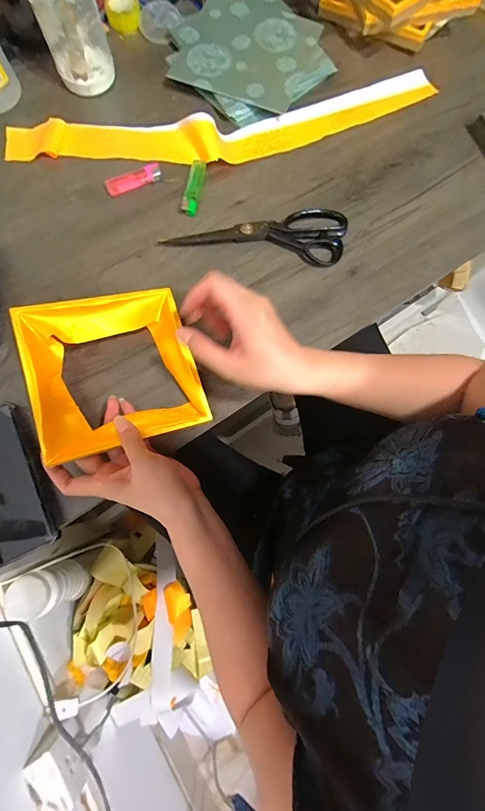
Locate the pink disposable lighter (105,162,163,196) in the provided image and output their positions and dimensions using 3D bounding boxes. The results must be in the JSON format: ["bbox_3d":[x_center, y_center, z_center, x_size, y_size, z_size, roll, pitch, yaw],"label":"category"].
[{"bbox_3d":[-0.148,-0.305,0.470,0.076,0.015,0.021,-21,79,-6],"label":"pink disposable lighter"}]

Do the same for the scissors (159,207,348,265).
[{"bbox_3d":[0.020,-0.228,0.457,0.231,0.016,0.074,4,77,-1],"label":"scissors"}]

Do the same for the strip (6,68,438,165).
[{"bbox_3d":[-0.016,-0.398,0.486,0.606,0.031,0.111,-13,78,-5],"label":"strip"}]

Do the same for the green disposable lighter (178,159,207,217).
[{"bbox_3d":[-0.066,-0.292,0.467,0.025,0.012,0.084,12,77,1],"label":"green disposable lighter"}]

